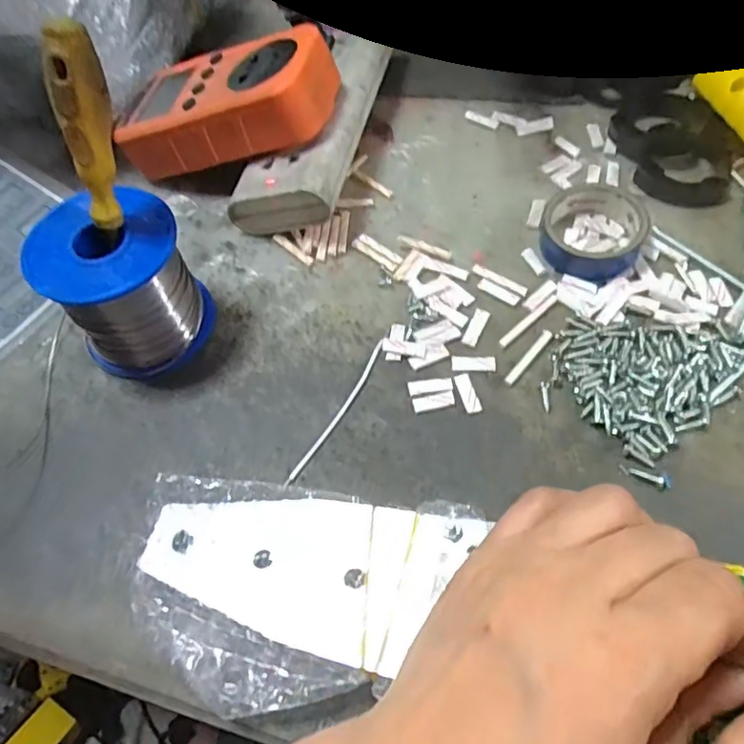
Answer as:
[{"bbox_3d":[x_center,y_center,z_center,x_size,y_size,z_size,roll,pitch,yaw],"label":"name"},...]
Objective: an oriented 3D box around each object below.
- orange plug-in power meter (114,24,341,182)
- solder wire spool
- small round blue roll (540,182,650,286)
[{"bbox_3d":[-0.083,-0.154,0.328,0.129,0.040,0.068,0,60,21],"label":"orange plug-in power meter"},{"bbox_3d":[-0.117,-0.042,0.273,0.066,0.070,0.062,-2,61,3],"label":"solder wire spool"},{"bbox_3d":[0.117,-0.074,0.305,0.053,0.017,0.053,-2,61,3],"label":"small round blue roll"}]

